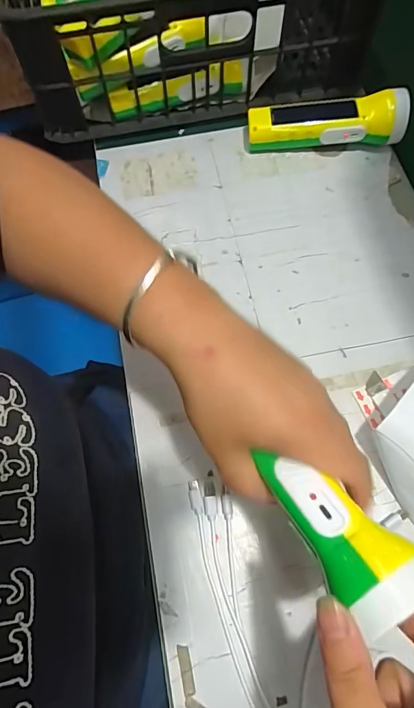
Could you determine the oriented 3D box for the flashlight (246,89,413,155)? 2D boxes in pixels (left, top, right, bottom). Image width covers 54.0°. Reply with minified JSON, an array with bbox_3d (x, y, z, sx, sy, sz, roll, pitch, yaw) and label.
[{"bbox_3d":[0.128,-0.254,0.445,0.161,0.056,0.042,4,68,1],"label":"flashlight"}]

